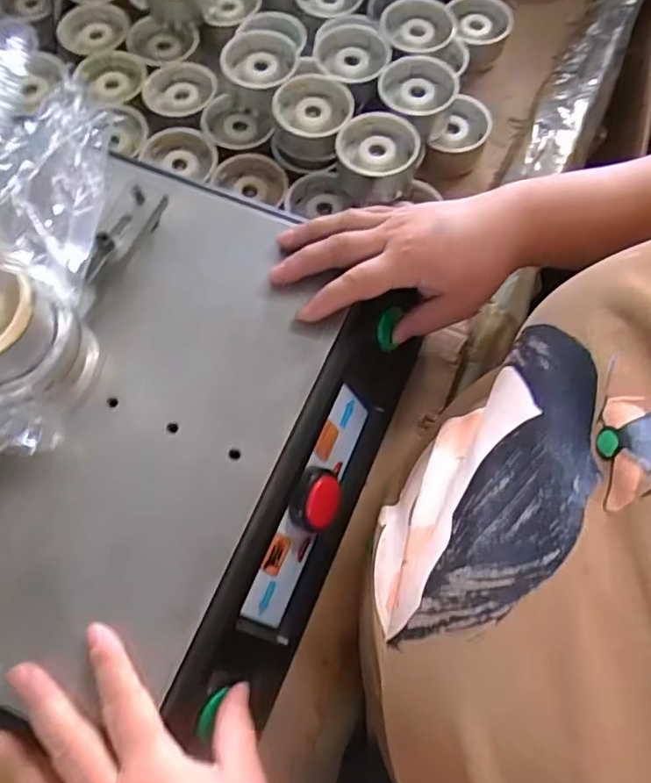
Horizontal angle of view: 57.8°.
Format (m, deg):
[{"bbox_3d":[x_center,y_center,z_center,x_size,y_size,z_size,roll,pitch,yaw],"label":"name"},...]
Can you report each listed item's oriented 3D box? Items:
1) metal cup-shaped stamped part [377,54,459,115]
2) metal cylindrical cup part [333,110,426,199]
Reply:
[{"bbox_3d":[0.079,-0.259,0.500,0.067,0.015,0.054,3,70,2],"label":"metal cup-shaped stamped part"},{"bbox_3d":[0.047,-0.204,0.506,0.073,0.033,0.065,7,70,3],"label":"metal cylindrical cup part"}]

